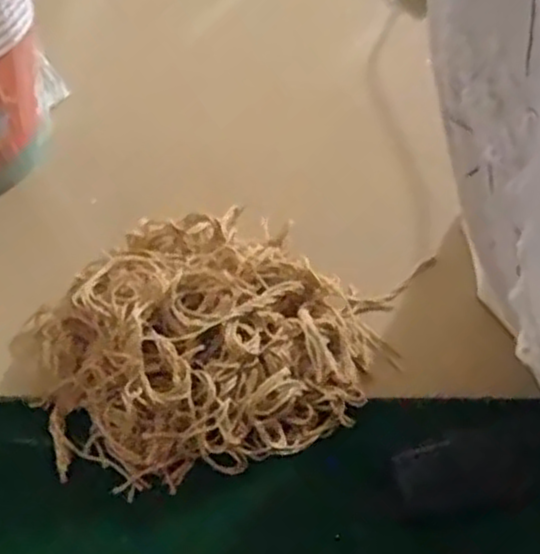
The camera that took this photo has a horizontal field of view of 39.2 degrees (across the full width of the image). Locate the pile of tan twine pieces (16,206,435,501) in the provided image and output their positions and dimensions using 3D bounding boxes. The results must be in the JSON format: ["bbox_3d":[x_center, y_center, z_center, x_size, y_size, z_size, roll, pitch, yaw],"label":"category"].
[{"bbox_3d":[-0.036,0.036,0.536,0.264,0.066,0.178,-17,55,-14],"label":"pile of tan twine pieces"}]

